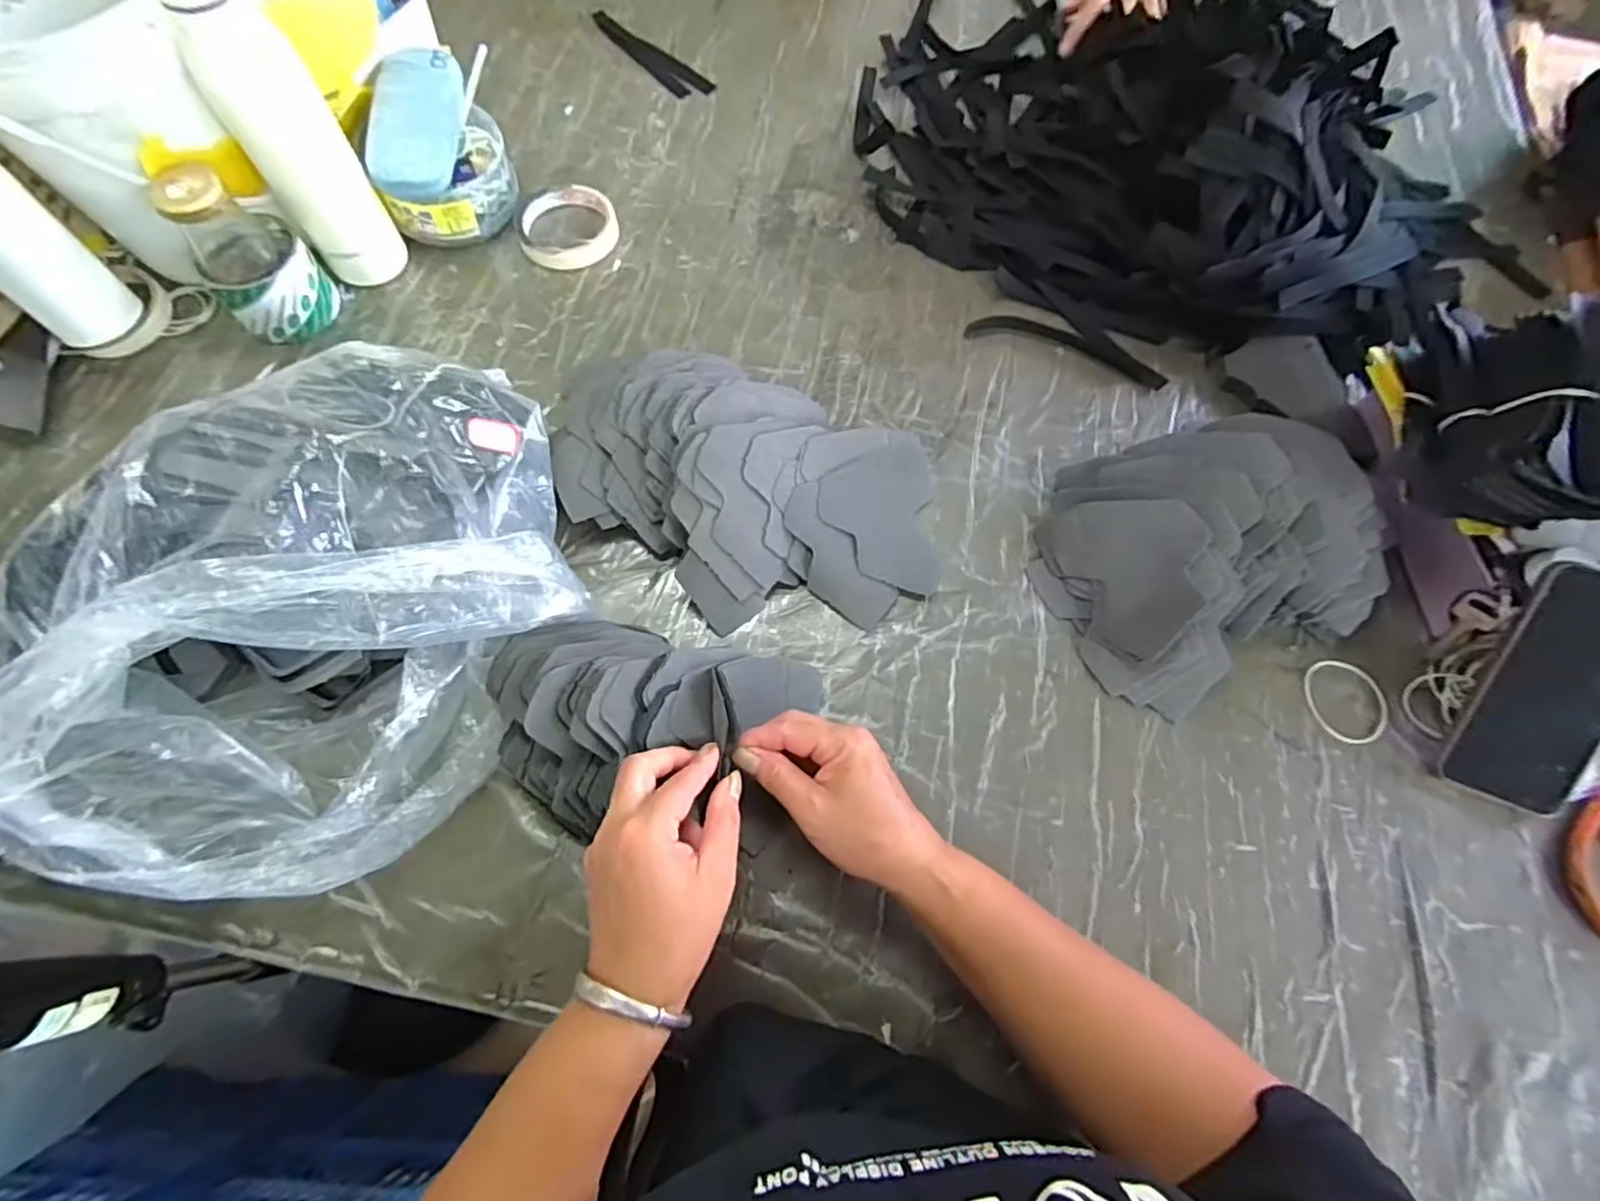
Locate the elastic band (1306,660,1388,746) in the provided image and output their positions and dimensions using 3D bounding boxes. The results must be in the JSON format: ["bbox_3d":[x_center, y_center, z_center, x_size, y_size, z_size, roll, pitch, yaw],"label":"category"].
[{"bbox_3d":[0.389,0.071,0.482,0.053,0.004,0.060,-8,70,-5],"label":"elastic band"}]

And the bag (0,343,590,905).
[{"bbox_3d":[-0.287,0.010,0.418,0.294,0.157,0.291,-18,71,-8],"label":"bag"}]

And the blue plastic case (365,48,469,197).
[{"bbox_3d":[-0.325,-0.411,0.576,0.061,0.035,0.153,-3,70,-3],"label":"blue plastic case"}]

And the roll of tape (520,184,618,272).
[{"bbox_3d":[-0.217,-0.349,0.632,0.090,0.015,0.090,1,69,-1],"label":"roll of tape"}]

